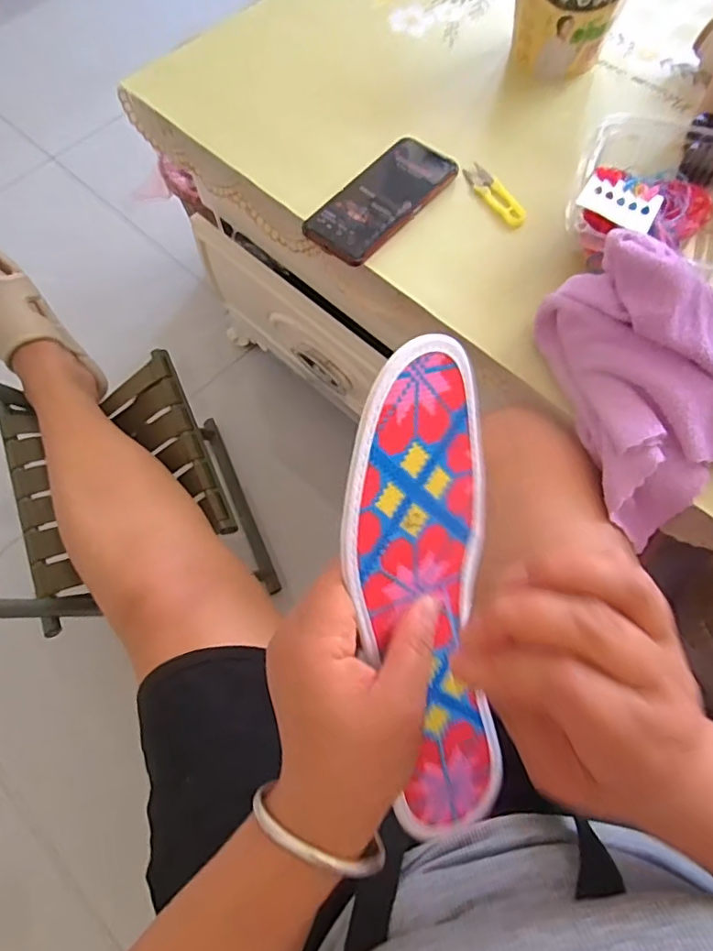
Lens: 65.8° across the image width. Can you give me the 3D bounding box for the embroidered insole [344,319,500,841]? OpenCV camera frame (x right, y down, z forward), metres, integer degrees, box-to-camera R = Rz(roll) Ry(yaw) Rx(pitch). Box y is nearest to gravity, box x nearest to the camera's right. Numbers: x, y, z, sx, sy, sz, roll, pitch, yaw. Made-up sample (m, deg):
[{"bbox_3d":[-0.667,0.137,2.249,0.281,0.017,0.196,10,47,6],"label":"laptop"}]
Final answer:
[{"bbox_3d":[0.036,0.063,0.266,0.082,0.017,0.245,-14,106,-31],"label":"embroidered insole"}]

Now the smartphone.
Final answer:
[{"bbox_3d":[0.024,-0.279,0.557,0.079,0.016,0.166,38,73,16],"label":"smartphone"}]

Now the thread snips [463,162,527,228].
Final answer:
[{"bbox_3d":[0.141,-0.285,0.566,0.026,0.015,0.087,-31,69,-11],"label":"thread snips"}]

